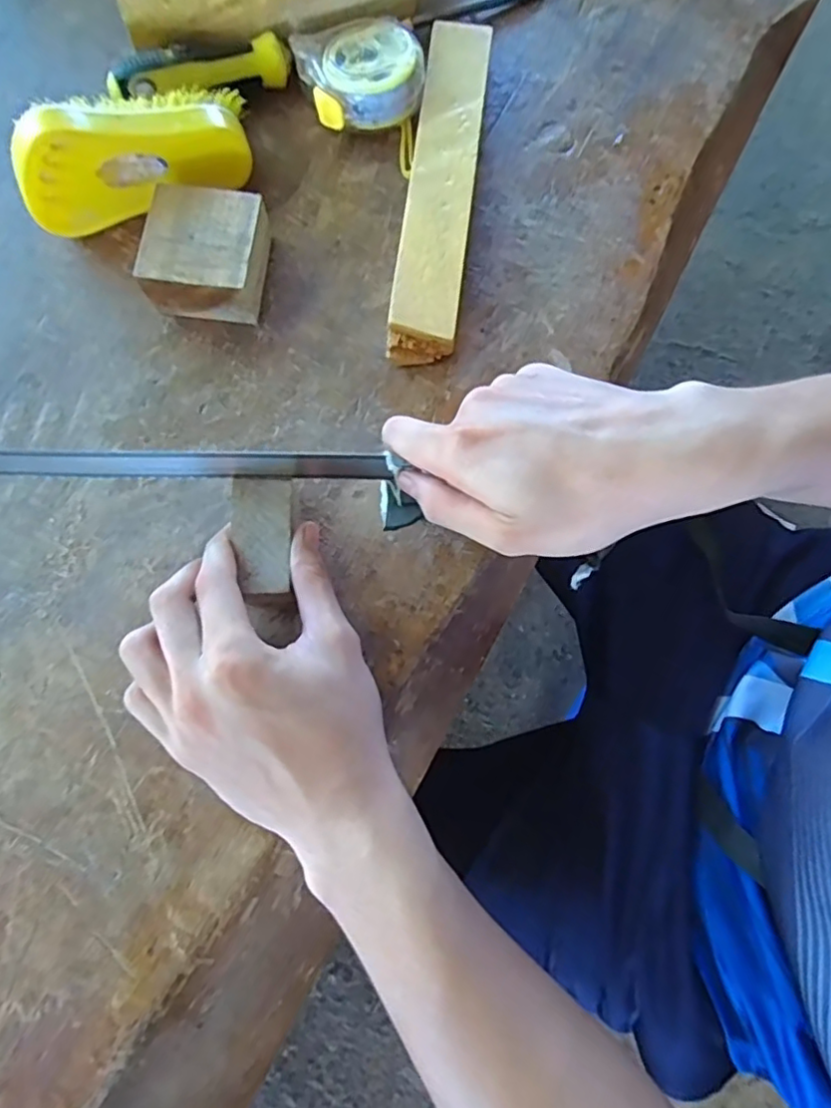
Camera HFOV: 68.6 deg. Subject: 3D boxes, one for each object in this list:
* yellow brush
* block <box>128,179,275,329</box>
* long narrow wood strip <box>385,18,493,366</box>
[{"bbox_3d":[-0.156,-0.226,0.342,0.124,0.055,0.046,-16,78,-5],"label":"yellow brush"},{"bbox_3d":[-0.116,-0.166,0.342,0.061,0.034,0.060,7,77,0],"label":"block"},{"bbox_3d":[0.016,-0.216,0.361,0.037,0.026,0.218,7,77,0],"label":"long narrow wood strip"}]

